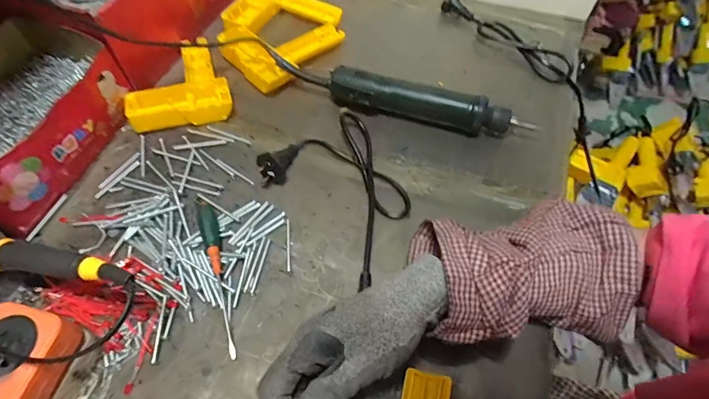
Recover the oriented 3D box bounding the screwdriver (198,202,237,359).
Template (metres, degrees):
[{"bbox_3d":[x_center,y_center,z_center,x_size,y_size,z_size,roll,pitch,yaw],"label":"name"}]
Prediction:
[{"bbox_3d":[-0.124,0.067,0.373,0.015,0.020,0.150,-18,60,-11],"label":"screwdriver"}]

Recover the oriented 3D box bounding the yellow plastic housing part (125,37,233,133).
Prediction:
[{"bbox_3d":[-0.221,-0.151,0.507,0.115,0.026,0.143,-15,59,-9],"label":"yellow plastic housing part"}]

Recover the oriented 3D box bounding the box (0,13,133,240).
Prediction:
[{"bbox_3d":[-0.354,-0.095,0.439,0.156,0.081,0.220,17,59,10],"label":"box"}]

